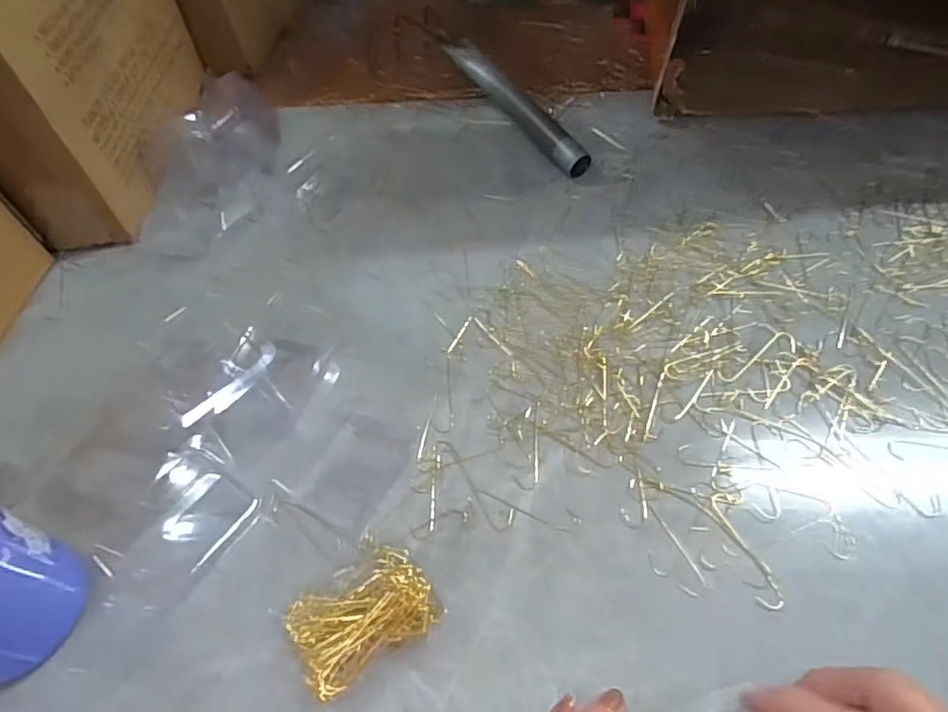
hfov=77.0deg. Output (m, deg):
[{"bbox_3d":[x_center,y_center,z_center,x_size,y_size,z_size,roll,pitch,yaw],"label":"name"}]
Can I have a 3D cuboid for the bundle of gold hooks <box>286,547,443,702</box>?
[{"bbox_3d":[-0.057,0.133,0.306,0.069,0.021,0.051,-29,57,-16],"label":"bundle of gold hooks"}]

